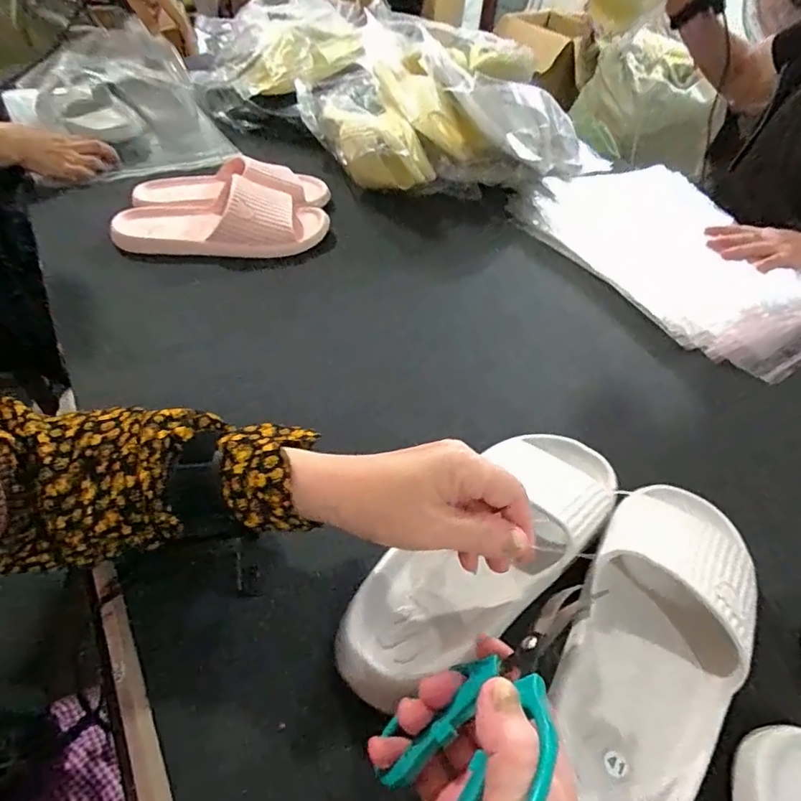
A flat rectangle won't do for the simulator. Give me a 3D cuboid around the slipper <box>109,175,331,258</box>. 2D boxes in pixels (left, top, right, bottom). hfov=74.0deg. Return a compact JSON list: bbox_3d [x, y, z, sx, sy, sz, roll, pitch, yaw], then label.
[{"bbox_3d":[-0.225,-0.231,0.678,0.265,0.052,0.127,-8,47,-14],"label":"slipper"}]

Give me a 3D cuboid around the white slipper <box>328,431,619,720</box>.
[{"bbox_3d":[0.060,0.101,0.382,0.253,0.061,0.101,-35,58,-22],"label":"white slipper"}]

